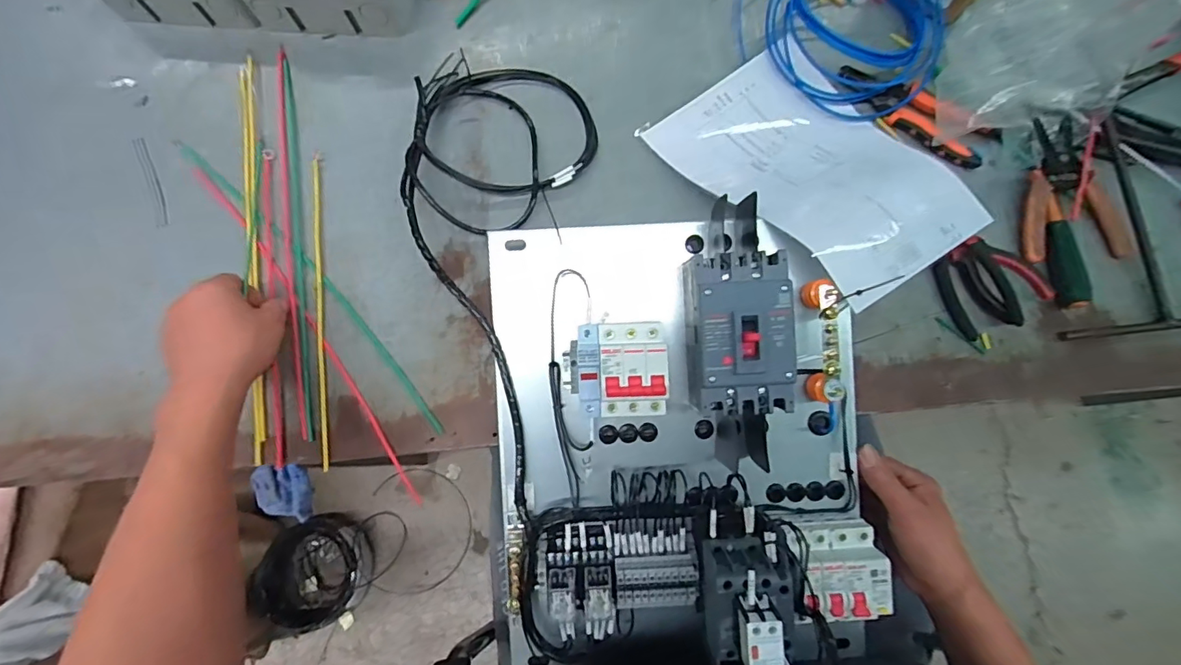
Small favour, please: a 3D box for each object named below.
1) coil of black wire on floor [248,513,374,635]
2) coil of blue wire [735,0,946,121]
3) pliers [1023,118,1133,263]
[{"bbox_3d":[-0.535,0.462,1.009,0.191,0.085,0.195,0,75,1],"label":"coil of black wire on floor"},{"bbox_3d":[0.270,-0.346,0.574,0.205,0.047,0.230,-13,75,-2],"label":"coil of blue wire"},{"bbox_3d":[0.482,-0.146,0.530,0.100,0.023,0.145,-4,75,1],"label":"pliers"}]

